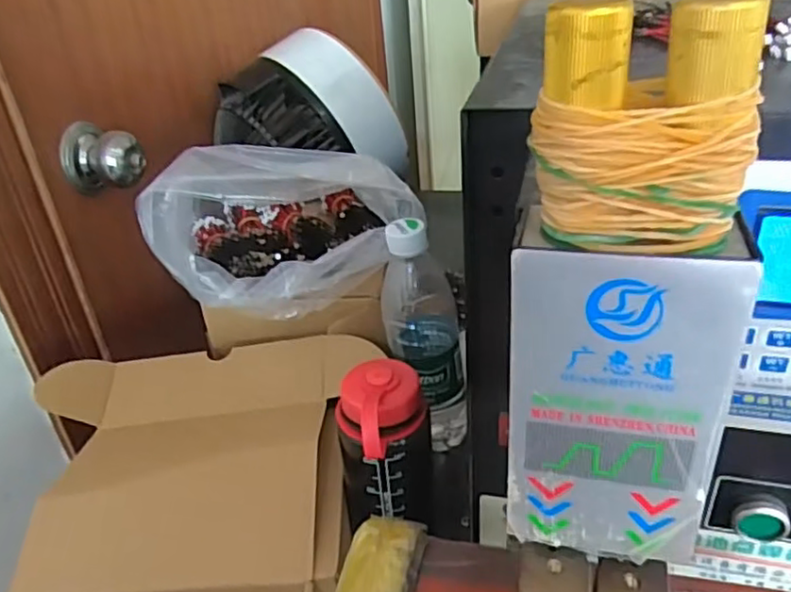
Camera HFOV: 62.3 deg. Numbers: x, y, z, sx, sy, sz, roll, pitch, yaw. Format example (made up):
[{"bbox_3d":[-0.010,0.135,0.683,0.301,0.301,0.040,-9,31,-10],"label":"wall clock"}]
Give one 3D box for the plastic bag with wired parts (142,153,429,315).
[{"bbox_3d":[-0.124,-0.086,0.607,0.201,0.125,0.209,-15,31,-15],"label":"plastic bag with wired parts"}]

